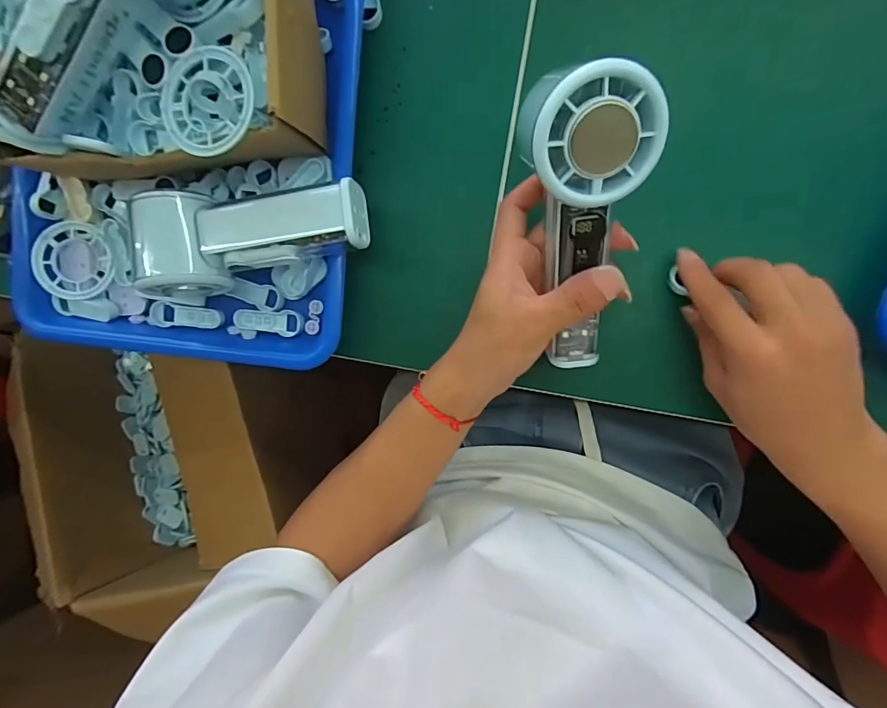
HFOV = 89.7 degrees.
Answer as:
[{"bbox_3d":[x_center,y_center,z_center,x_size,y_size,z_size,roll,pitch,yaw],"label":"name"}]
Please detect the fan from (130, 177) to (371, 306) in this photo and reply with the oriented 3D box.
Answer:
[{"bbox_3d":[-0.120,-0.072,0.293,0.146,0.053,0.064,-2,93,8],"label":"fan"}]

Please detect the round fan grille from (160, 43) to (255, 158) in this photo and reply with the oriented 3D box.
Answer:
[{"bbox_3d":[-0.130,-0.139,0.245,0.052,0.007,0.057,0,93,8],"label":"round fan grille"}]

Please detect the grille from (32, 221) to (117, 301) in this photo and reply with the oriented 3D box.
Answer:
[{"bbox_3d":[-0.276,-0.070,0.334,0.053,0.008,0.057,-1,95,-11],"label":"grille"}]

